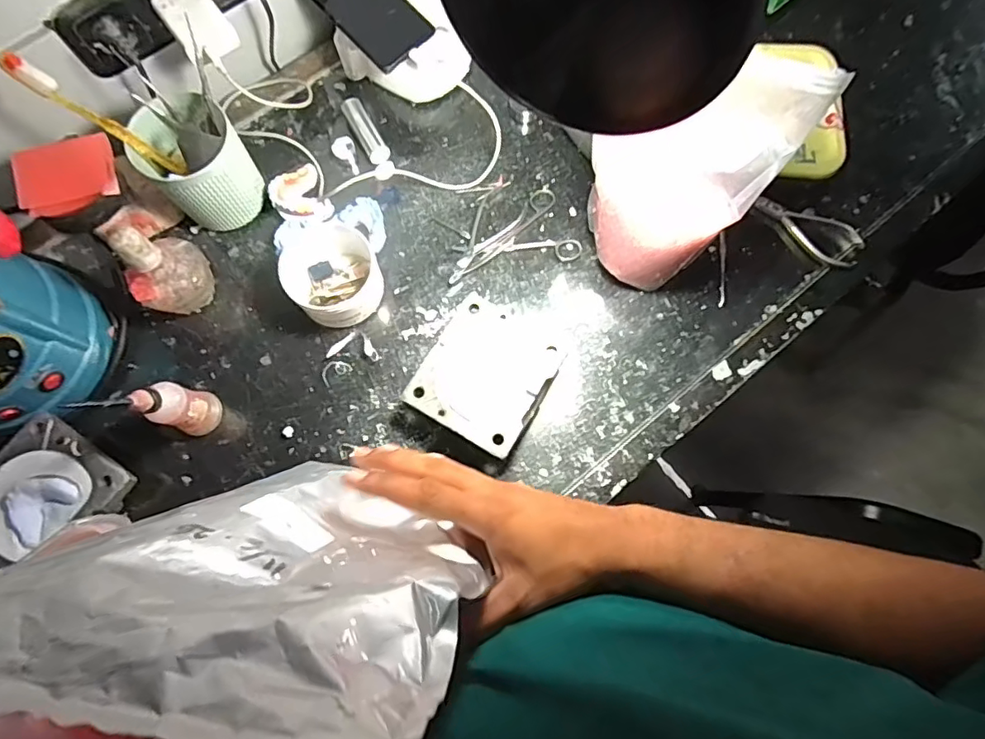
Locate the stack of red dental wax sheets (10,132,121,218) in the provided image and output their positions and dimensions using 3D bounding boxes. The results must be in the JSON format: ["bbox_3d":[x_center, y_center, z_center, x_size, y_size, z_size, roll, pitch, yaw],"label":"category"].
[{"bbox_3d":[-0.368,-0.171,0.482,0.077,0.012,0.076,-22,69,-12],"label":"stack of red dental wax sheets"}]

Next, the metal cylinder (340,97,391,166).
[{"bbox_3d":[-0.146,-0.274,0.645,0.024,0.025,0.086,-29,77,-8],"label":"metal cylinder"}]

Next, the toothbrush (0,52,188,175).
[{"bbox_3d":[-0.356,-0.227,0.507,0.020,0.150,0.019,4,74,34],"label":"toothbrush"}]

